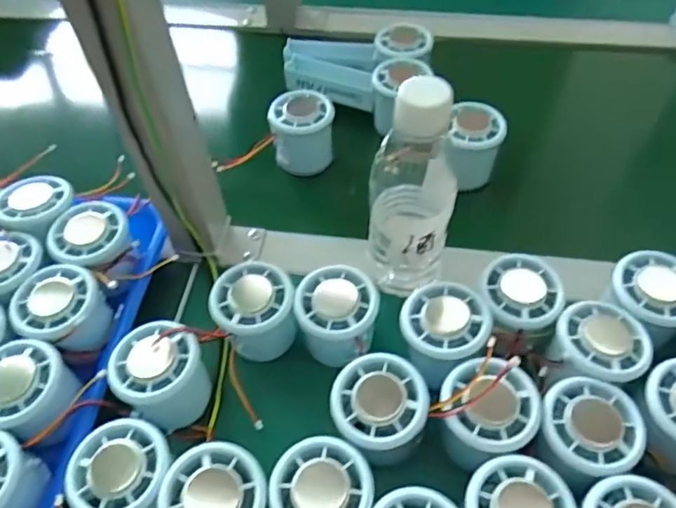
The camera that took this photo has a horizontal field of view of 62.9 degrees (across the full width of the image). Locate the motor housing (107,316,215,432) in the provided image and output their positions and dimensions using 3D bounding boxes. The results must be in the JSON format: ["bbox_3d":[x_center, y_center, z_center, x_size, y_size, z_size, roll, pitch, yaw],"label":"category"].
[{"bbox_3d":[-0.118,0.081,0.375,0.053,0.066,0.055,-1,54,1],"label":"motor housing"}]

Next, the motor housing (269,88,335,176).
[{"bbox_3d":[-0.033,-0.113,0.516,0.055,0.060,0.047,-12,54,-6],"label":"motor housing"}]

